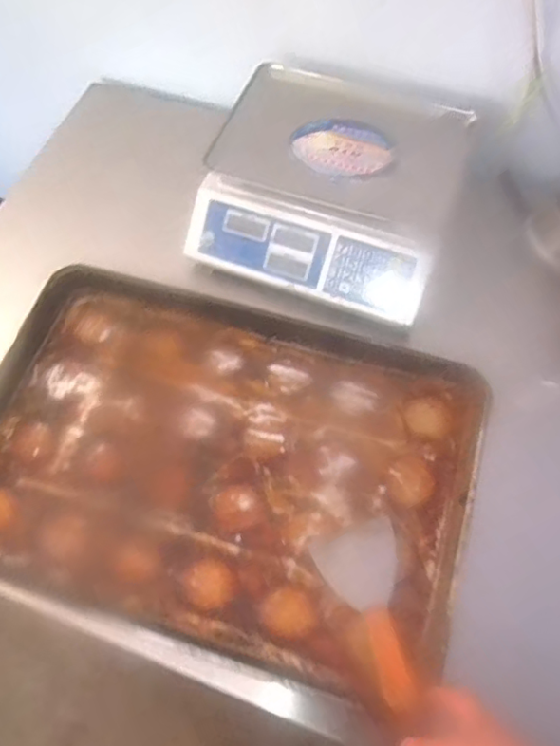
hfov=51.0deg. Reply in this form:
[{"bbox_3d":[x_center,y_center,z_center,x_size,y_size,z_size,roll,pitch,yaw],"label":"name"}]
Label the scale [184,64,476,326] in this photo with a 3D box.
[{"bbox_3d":[0.063,-0.263,0.855,0.353,0.140,0.333,16,66,10],"label":"scale"}]

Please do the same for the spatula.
[{"bbox_3d":[0.103,0.252,0.628,0.090,0.019,0.192,-11,49,-8],"label":"spatula"}]

